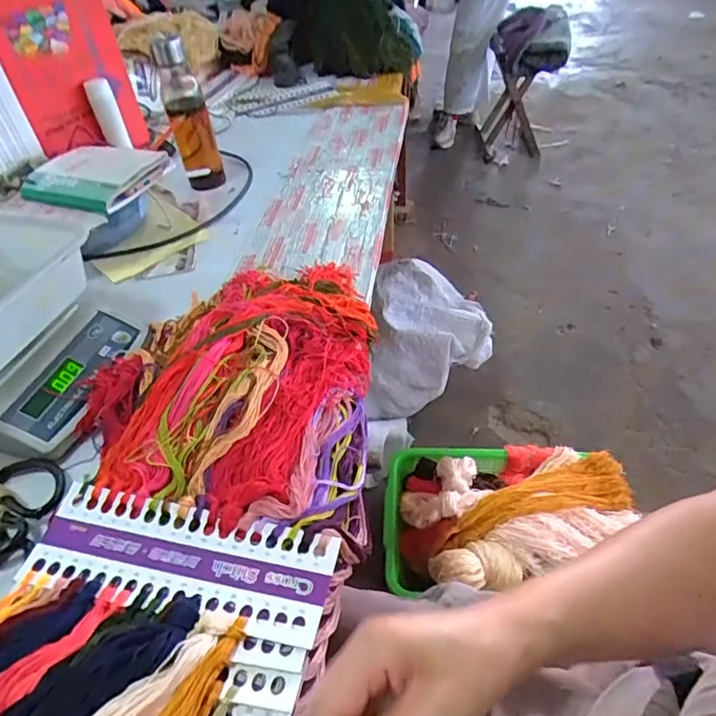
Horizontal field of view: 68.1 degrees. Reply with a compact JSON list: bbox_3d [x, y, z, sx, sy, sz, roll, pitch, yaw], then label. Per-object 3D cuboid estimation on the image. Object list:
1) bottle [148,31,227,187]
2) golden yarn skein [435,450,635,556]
[{"bbox_3d":[-0.274,-0.393,0.862,0.072,0.219,0.077,-14,46,-9],"label":"bottle"},{"bbox_3d":[0.339,0.262,0.962,0.405,0.059,0.115,-18,49,-17],"label":"golden yarn skein"}]

